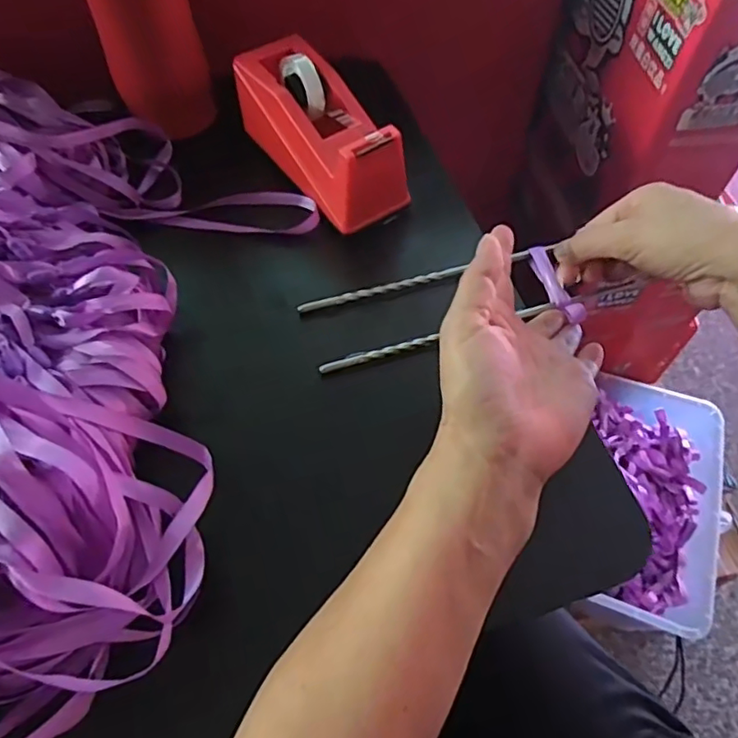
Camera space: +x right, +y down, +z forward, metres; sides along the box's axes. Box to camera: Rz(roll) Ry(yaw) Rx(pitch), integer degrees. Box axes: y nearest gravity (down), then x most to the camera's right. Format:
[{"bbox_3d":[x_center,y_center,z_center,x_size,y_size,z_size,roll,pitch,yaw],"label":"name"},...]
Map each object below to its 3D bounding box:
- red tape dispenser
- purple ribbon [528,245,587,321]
[{"bbox_3d":[-0.033,-0.173,0.428,0.062,0.060,0.152,-31,63,-18],"label":"red tape dispenser"},{"bbox_3d":[0.126,-0.057,0.400,0.012,0.013,0.068,-14,54,-9],"label":"purple ribbon"}]

